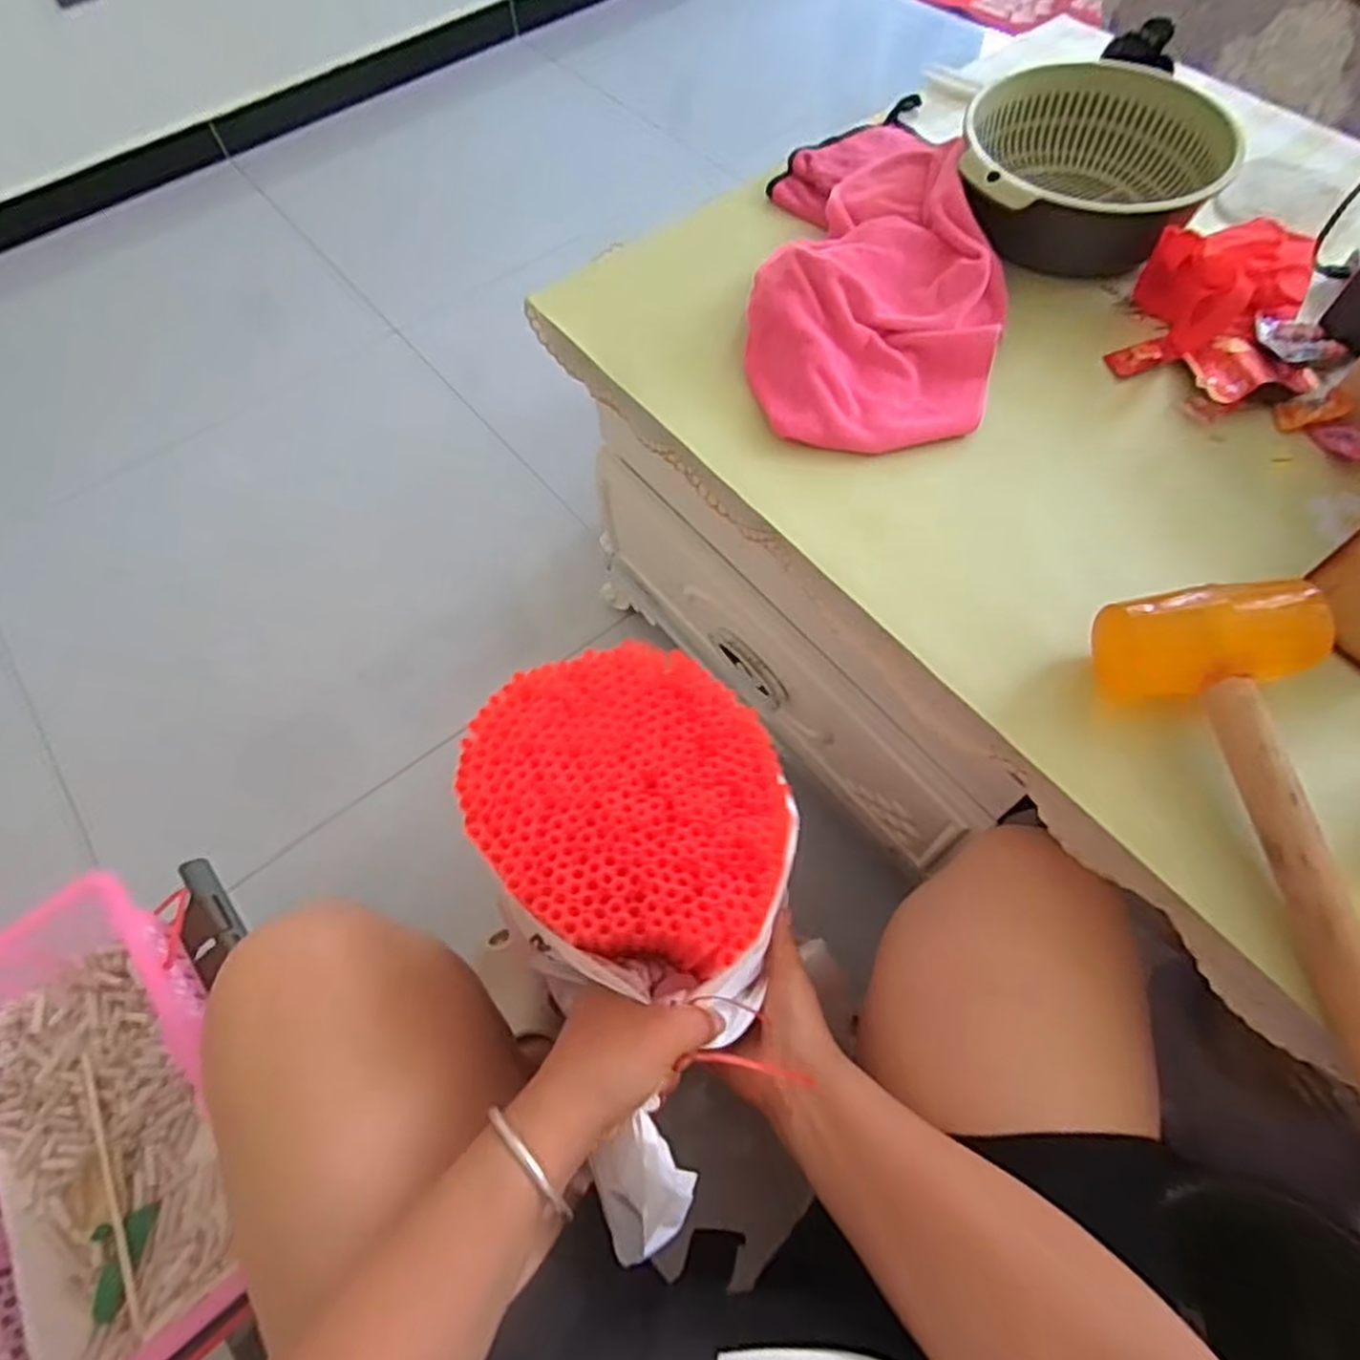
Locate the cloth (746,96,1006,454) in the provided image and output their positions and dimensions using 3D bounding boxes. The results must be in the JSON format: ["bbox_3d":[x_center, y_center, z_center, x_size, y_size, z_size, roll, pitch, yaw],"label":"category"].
[{"bbox_3d":[0.177,-0.386,0.673,0.211,0.050,0.448,6,63,6],"label":"cloth"}]

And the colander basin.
[{"bbox_3d":[0.358,-0.454,0.686,0.218,0.080,0.186,6,63,6],"label":"colander basin"}]

